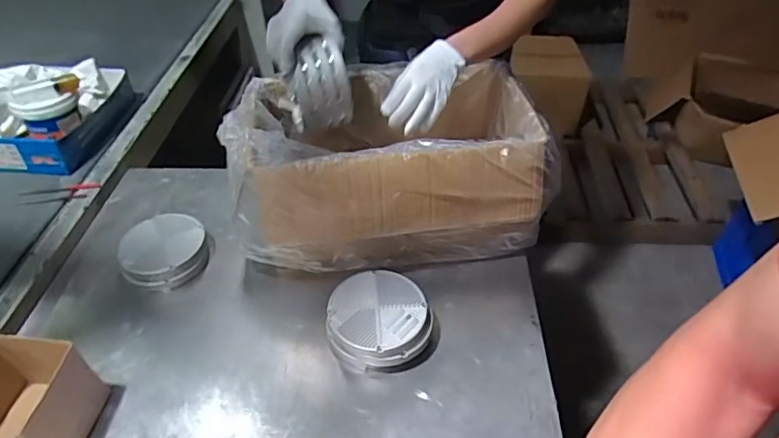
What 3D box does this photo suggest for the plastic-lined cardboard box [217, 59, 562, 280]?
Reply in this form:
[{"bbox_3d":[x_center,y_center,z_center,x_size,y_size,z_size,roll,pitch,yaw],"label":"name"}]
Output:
[{"bbox_3d":[-0.004,-0.099,0.888,0.492,0.219,0.286,-7,42,-7],"label":"plastic-lined cardboard box"}]

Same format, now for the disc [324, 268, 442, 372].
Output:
[{"bbox_3d":[-0.010,0.144,0.748,0.151,0.059,0.136,-1,43,4],"label":"disc"}]

